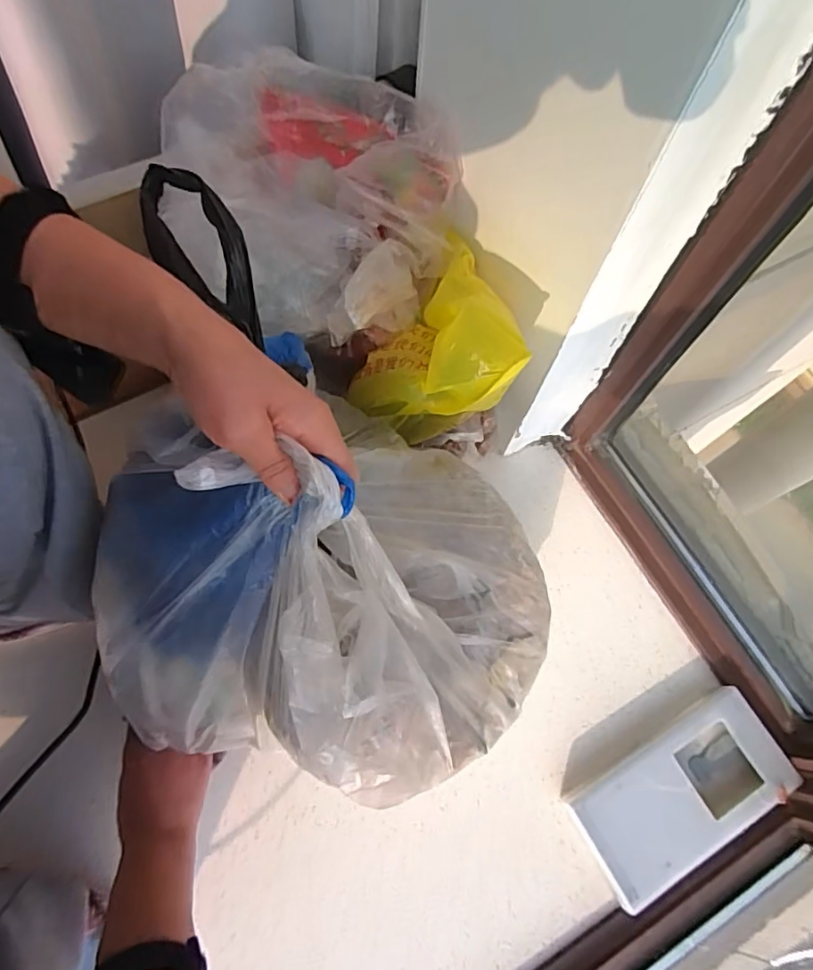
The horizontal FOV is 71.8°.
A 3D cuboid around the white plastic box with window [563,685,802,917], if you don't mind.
[{"bbox_3d":[0.279,0.313,0.572,0.219,0.038,0.109,-28,73,-13],"label":"white plastic box with window"}]

